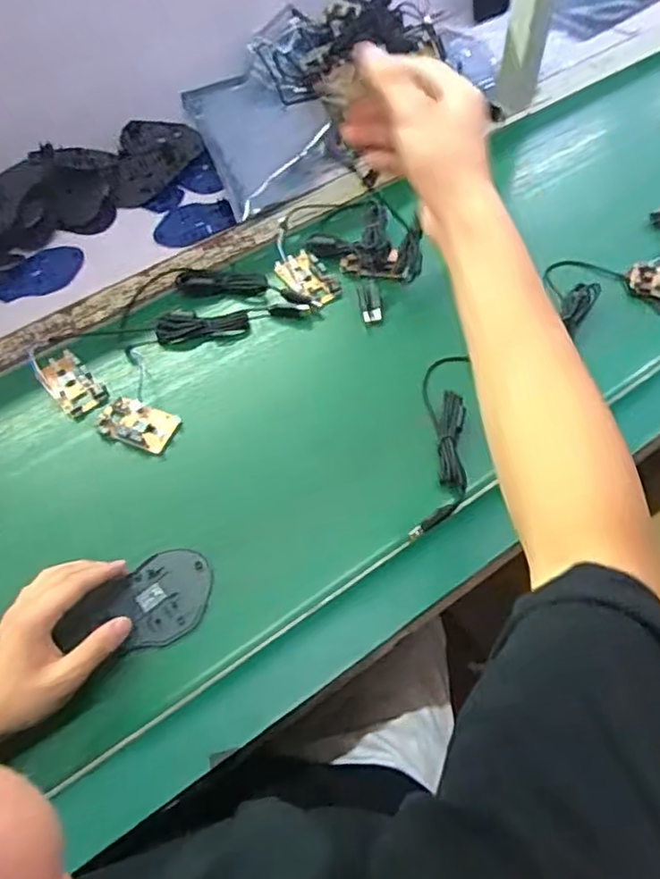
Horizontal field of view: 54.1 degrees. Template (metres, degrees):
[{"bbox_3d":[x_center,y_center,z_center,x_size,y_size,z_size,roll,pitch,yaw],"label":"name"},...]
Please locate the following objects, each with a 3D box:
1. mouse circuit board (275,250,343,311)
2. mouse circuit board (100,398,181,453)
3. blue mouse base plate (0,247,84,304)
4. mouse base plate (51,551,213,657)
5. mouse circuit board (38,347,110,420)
[{"bbox_3d":[-0.027,-0.184,0.752,0.053,0.013,0.088,-25,63,-14],"label":"mouse circuit board"},{"bbox_3d":[-0.195,-0.015,0.657,0.080,0.011,0.046,18,62,10],"label":"mouse circuit board"},{"bbox_3d":[-0.362,-0.206,0.803,0.112,0.011,0.073,-27,64,-14],"label":"blue mouse base plate"},{"bbox_3d":[-0.159,0.146,0.551,0.127,0.006,0.074,-33,65,-17],"label":"mouse base plate"},{"bbox_3d":[-0.275,-0.059,0.690,0.045,0.008,0.093,-38,67,-19],"label":"mouse circuit board"}]

